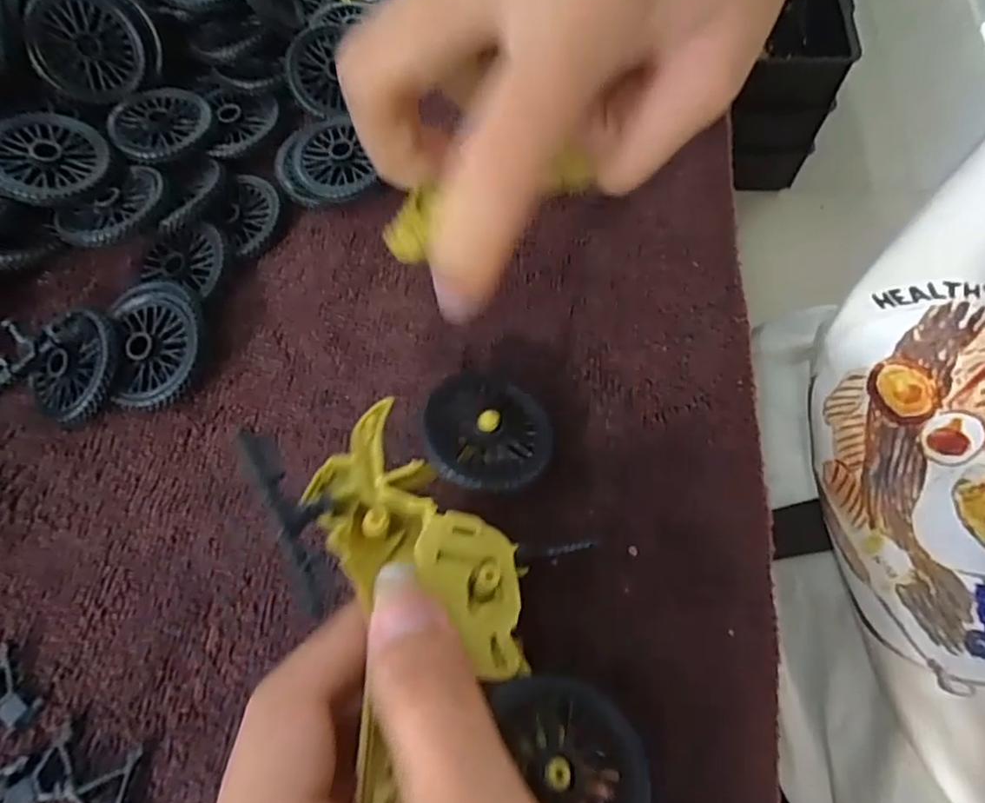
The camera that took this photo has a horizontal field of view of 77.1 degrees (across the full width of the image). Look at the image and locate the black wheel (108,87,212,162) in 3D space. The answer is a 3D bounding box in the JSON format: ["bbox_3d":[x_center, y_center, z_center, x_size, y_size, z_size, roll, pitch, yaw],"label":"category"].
[{"bbox_3d":[-0.124,-0.104,0.233,0.035,0.010,0.035,-1,65,3],"label":"black wheel"}]

